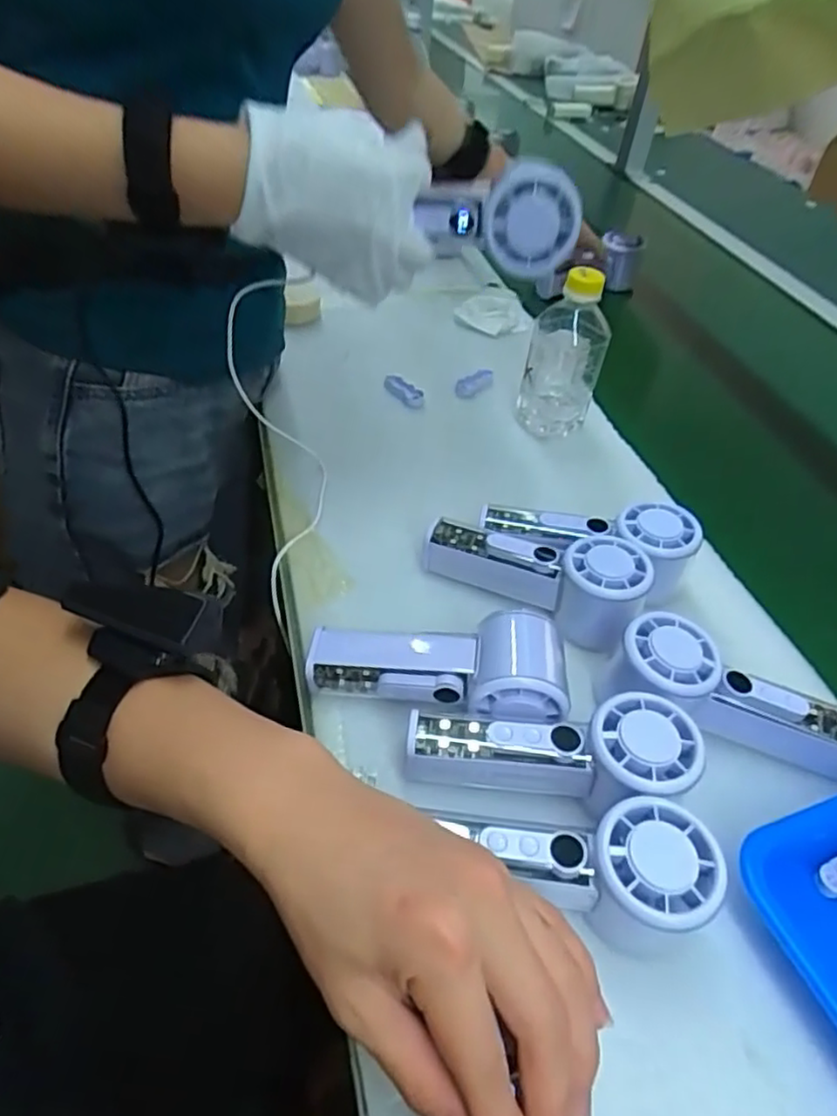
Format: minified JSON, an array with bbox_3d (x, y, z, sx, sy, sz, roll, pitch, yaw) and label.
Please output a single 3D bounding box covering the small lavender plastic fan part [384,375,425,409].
[{"bbox_3d":[-0.015,-0.165,0.660,0.047,0.025,0.011,30,51,21],"label":"small lavender plastic fan part"}]

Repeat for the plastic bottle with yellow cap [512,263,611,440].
[{"bbox_3d":[0.132,-0.179,0.600,0.066,0.160,0.054,13,47,6],"label":"plastic bottle with yellow cap"}]

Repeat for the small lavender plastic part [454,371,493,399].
[{"bbox_3d":[0.059,-0.179,0.681,0.046,0.014,0.020,-32,56,-15],"label":"small lavender plastic part"}]

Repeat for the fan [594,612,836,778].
[{"bbox_3d":[0.187,0.091,0.399,0.157,0.061,0.059,24,48,-1],"label":"fan"}]

